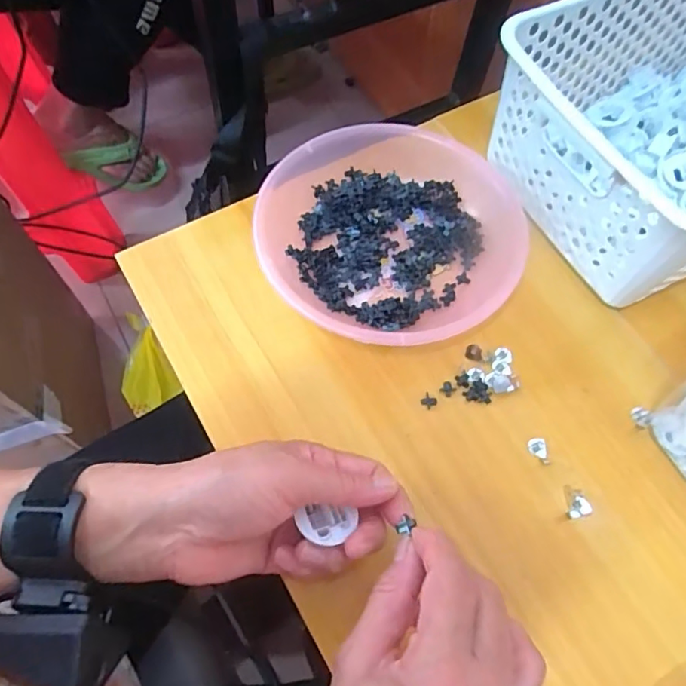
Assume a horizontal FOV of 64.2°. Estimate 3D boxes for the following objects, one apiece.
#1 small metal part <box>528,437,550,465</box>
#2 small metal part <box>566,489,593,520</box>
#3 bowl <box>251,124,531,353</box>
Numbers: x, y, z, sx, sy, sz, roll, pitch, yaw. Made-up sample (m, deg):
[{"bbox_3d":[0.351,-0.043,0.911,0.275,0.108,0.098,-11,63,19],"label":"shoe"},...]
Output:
[{"bbox_3d":[0.128,0.071,0.355,0.012,0.004,0.018,-12,65,-7],"label":"small metal part"},{"bbox_3d":[0.146,0.100,0.340,0.016,0.004,0.016,-14,65,-8],"label":"small metal part"},{"bbox_3d":[0.039,-0.081,0.405,0.195,0.035,0.182,1,64,-1],"label":"bowl"}]

